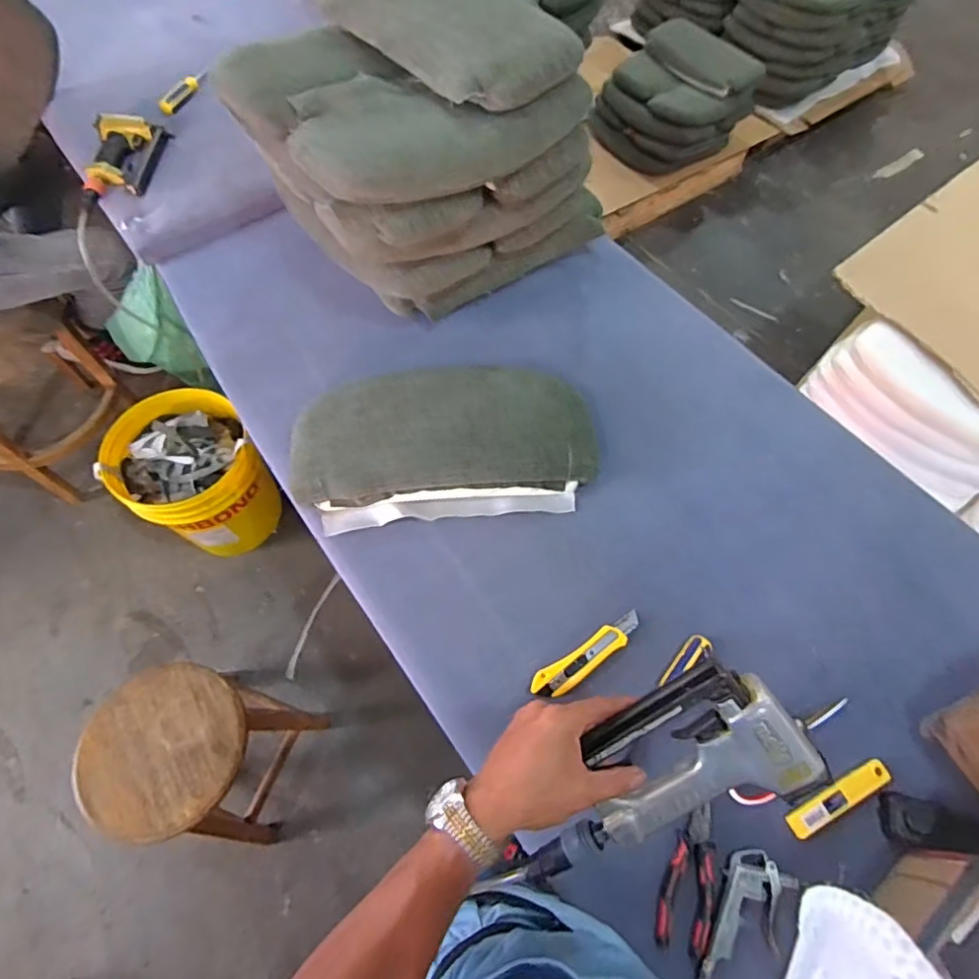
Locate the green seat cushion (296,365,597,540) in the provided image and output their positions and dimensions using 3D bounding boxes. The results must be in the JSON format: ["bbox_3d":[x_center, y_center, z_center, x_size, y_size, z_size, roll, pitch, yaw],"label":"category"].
[{"bbox_3d":[-0.068,-0.071,0.829,0.451,0.073,0.228,-5,63,-4],"label":"green seat cushion"}]

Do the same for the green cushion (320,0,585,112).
[{"bbox_3d":[-0.078,-0.718,0.846,0.208,0.068,0.439,-41,71,-19],"label":"green cushion"}]

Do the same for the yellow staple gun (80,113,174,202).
[{"bbox_3d":[-0.717,-0.649,1.088,0.118,0.055,0.215,-1,63,-2],"label":"yellow staple gun"}]

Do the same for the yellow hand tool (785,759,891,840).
[{"bbox_3d":[0.406,0.358,0.643,0.134,0.016,0.027,-24,66,-13],"label":"yellow hand tool"}]

